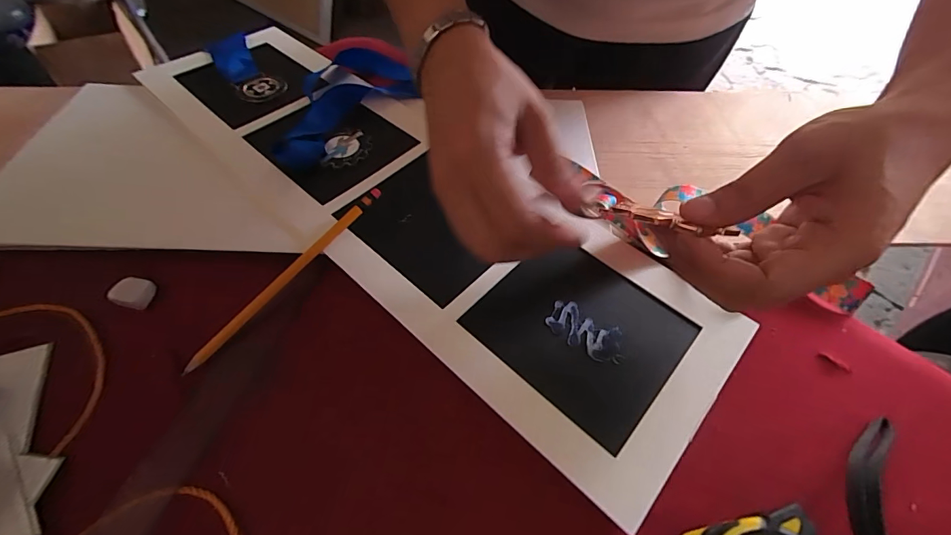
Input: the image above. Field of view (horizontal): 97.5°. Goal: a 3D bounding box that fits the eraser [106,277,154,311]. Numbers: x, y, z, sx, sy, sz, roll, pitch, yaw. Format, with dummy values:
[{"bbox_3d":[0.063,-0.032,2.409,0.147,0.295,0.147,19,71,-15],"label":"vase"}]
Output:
[{"bbox_3d":[-0.229,0.017,0.280,0.025,0.013,0.022,20,58,12],"label":"eraser"}]

